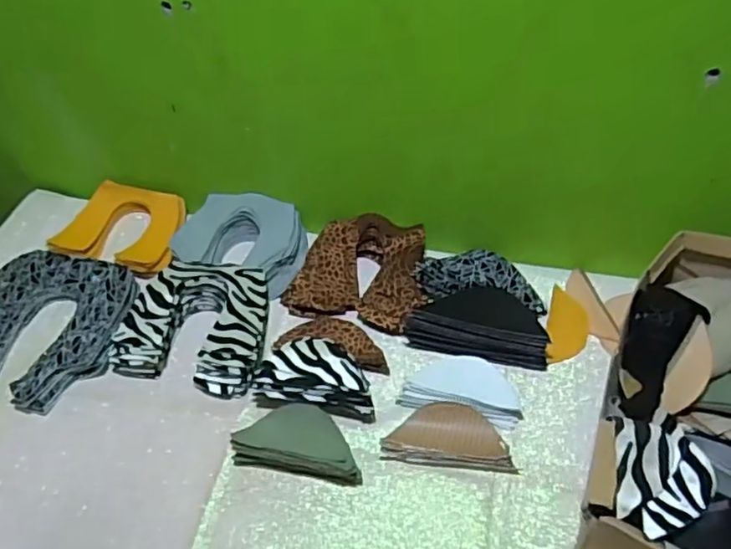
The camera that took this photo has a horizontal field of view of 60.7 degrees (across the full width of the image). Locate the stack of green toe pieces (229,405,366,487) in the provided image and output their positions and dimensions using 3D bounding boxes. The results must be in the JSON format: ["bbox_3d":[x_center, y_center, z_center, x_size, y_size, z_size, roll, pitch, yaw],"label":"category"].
[{"bbox_3d":[-0.063,0.161,0.596,0.124,0.051,0.058,10,51,12],"label":"stack of green toe pieces"}]

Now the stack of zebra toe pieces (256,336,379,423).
[{"bbox_3d":[-0.053,0.106,0.633,0.125,0.060,0.064,2,50,6],"label":"stack of zebra toe pieces"}]

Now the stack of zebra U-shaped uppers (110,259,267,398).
[{"bbox_3d":[-0.186,0.052,0.696,0.167,0.042,0.151,6,52,9],"label":"stack of zebra U-shaped uppers"}]

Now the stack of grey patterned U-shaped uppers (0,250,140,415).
[{"bbox_3d":[-0.366,0.059,0.712,0.196,0.031,0.185,10,53,12],"label":"stack of grey patterned U-shaped uppers"}]

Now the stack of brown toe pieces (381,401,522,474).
[{"bbox_3d":[0.082,0.157,0.610,0.122,0.012,0.063,5,52,8],"label":"stack of brown toe pieces"}]

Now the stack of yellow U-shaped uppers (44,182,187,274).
[{"bbox_3d":[-0.313,-0.061,0.802,0.159,0.024,0.124,7,52,9],"label":"stack of yellow U-shaped uppers"}]

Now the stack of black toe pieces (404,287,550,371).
[{"bbox_3d":[0.122,0.048,0.683,0.150,0.037,0.087,6,50,8],"label":"stack of black toe pieces"}]

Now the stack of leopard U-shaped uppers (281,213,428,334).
[{"bbox_3d":[-0.005,-0.009,0.733,0.157,0.045,0.136,12,53,13],"label":"stack of leopard U-shaped uppers"}]

